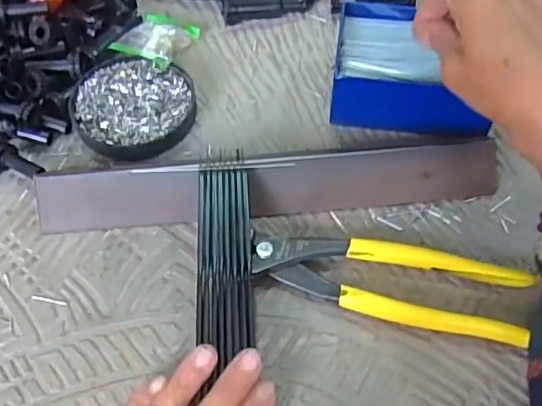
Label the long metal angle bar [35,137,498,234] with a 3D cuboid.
[{"bbox_3d":[0.000,-0.011,0.348,0.280,0.029,0.028,-5,58,-2],"label":"long metal angle bar"}]

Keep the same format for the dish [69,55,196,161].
[{"bbox_3d":[-0.095,-0.067,0.394,0.081,0.017,0.084,0,58,1],"label":"dish"}]

